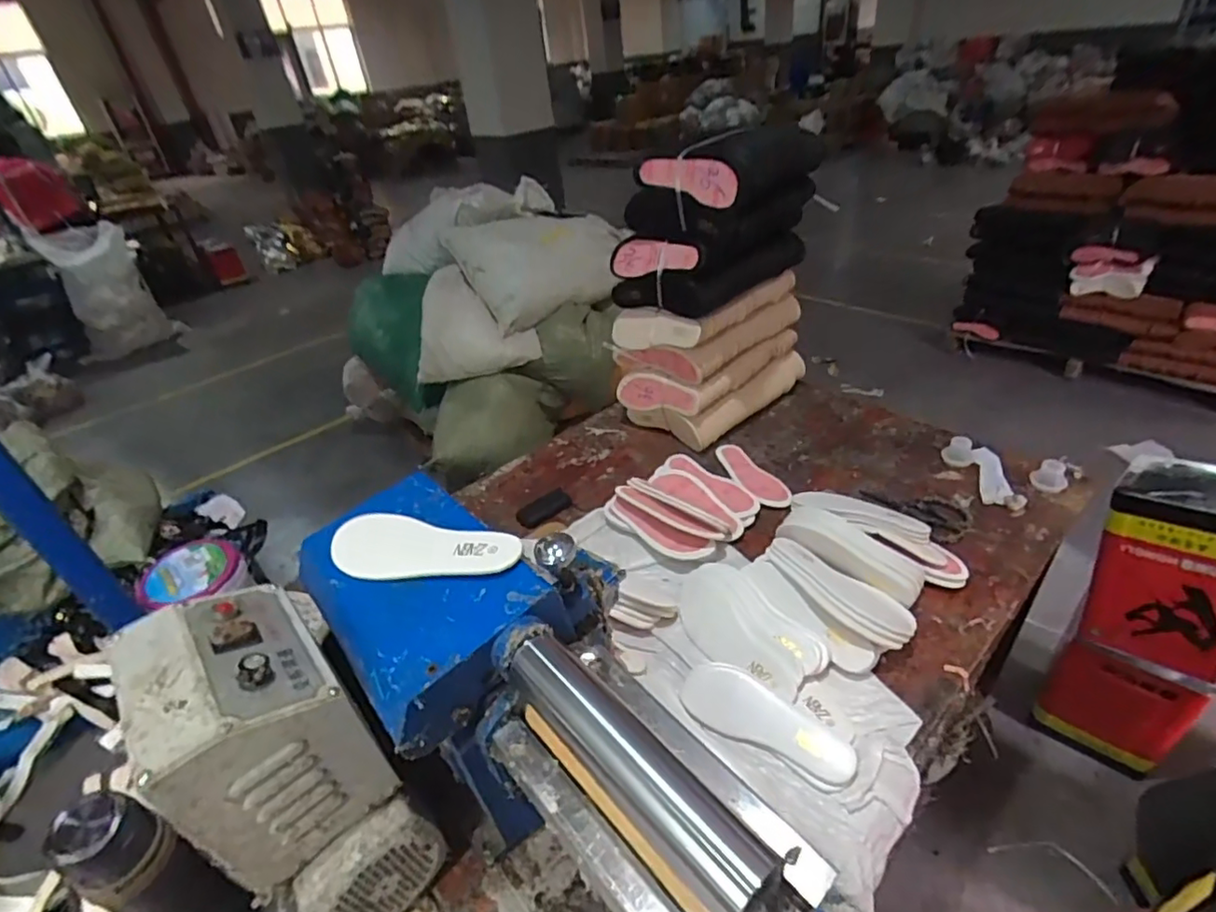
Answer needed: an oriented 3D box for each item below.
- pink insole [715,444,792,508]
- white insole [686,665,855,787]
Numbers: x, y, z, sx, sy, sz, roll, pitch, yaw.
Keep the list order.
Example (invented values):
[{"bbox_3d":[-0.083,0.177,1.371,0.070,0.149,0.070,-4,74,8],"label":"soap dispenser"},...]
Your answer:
[{"bbox_3d":[0.282,0.034,1.162,0.070,0.022,0.218,-19,37,-17],"label":"pink insole"},{"bbox_3d":[0.198,0.337,0.747,0.220,0.018,0.085,22,44,35],"label":"white insole"}]

